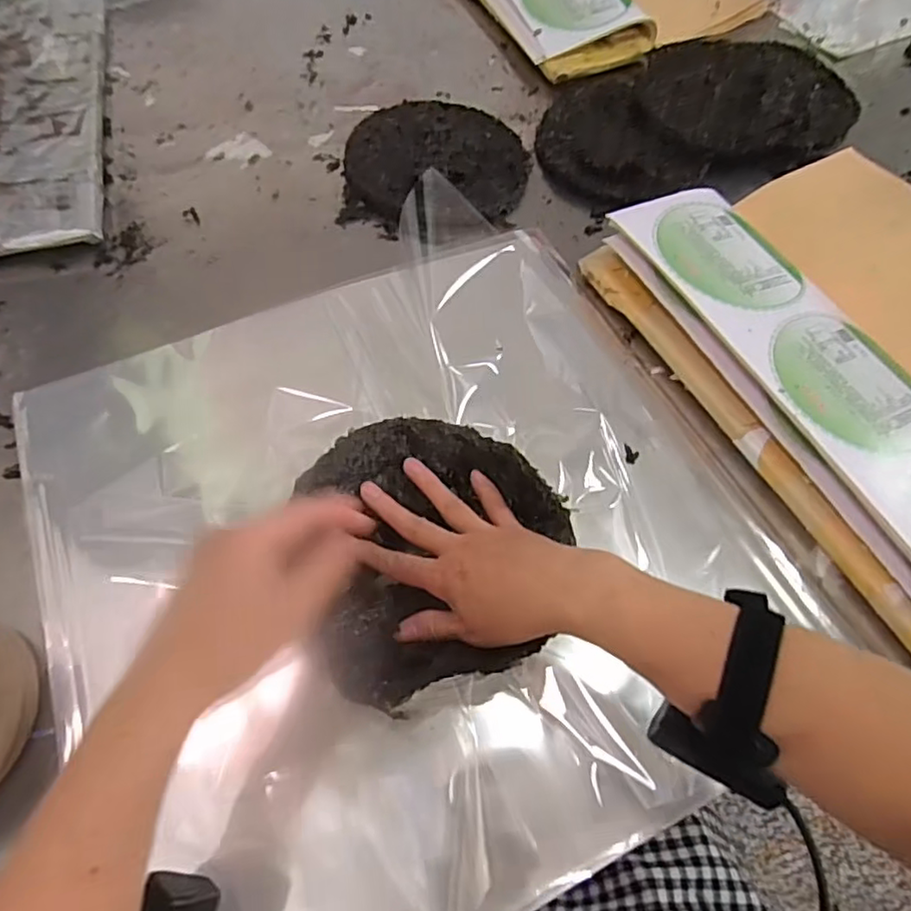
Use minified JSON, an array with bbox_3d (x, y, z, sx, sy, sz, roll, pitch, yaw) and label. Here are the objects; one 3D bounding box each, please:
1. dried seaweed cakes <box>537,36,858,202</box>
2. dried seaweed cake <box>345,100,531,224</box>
[{"bbox_3d":[0.287,-0.408,0.741,0.413,0.043,0.234,-18,63,-11],"label":"dried seaweed cakes"},{"bbox_3d":[-0.022,-0.335,0.702,0.193,0.018,0.192,-9,62,-6],"label":"dried seaweed cake"}]

